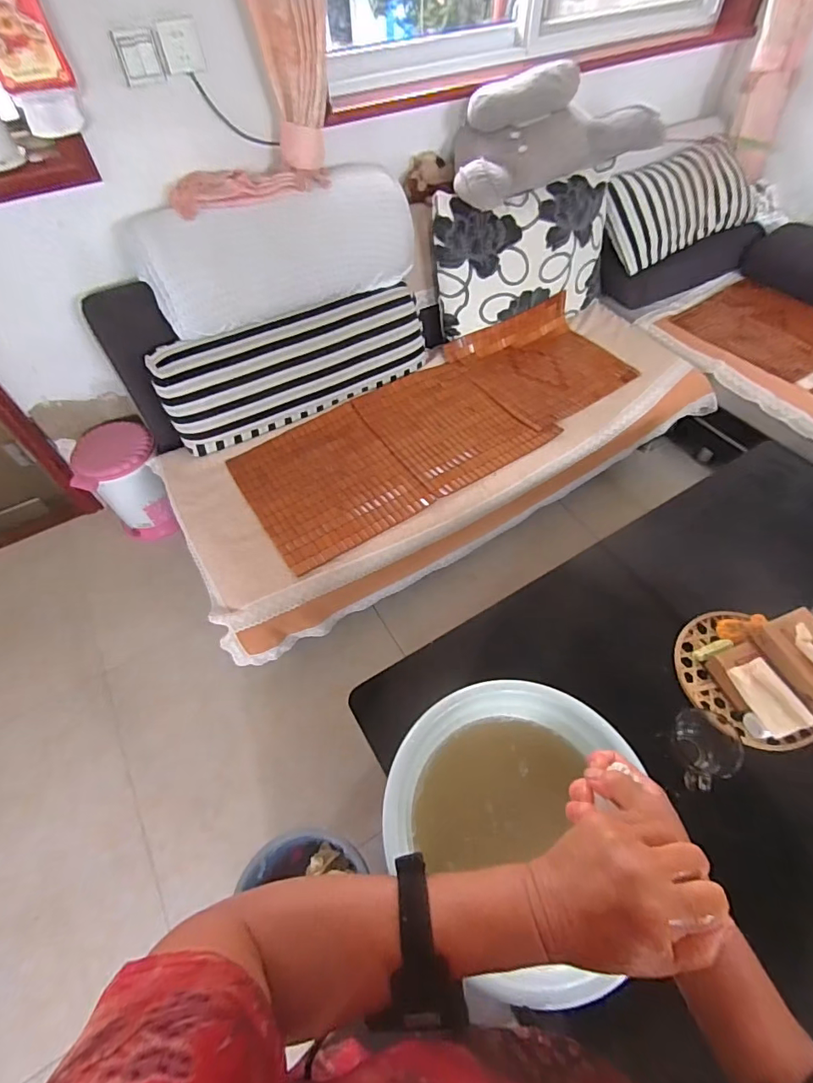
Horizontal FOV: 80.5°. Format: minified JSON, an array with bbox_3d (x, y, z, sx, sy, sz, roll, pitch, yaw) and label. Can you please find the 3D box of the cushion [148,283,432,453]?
[{"bbox_3d":[-0.320,-0.536,1.447,0.806,0.289,0.150,-27,29,-17],"label":"cushion"}]

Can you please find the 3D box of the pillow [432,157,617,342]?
[{"bbox_3d":[0.412,-0.932,1.574,0.659,0.350,0.170,-24,58,-14],"label":"pillow"}]

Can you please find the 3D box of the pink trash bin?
[{"bbox_3d":[-0.893,-0.186,1.562,0.237,0.355,0.232,-33,60,-20],"label":"pink trash bin"}]

